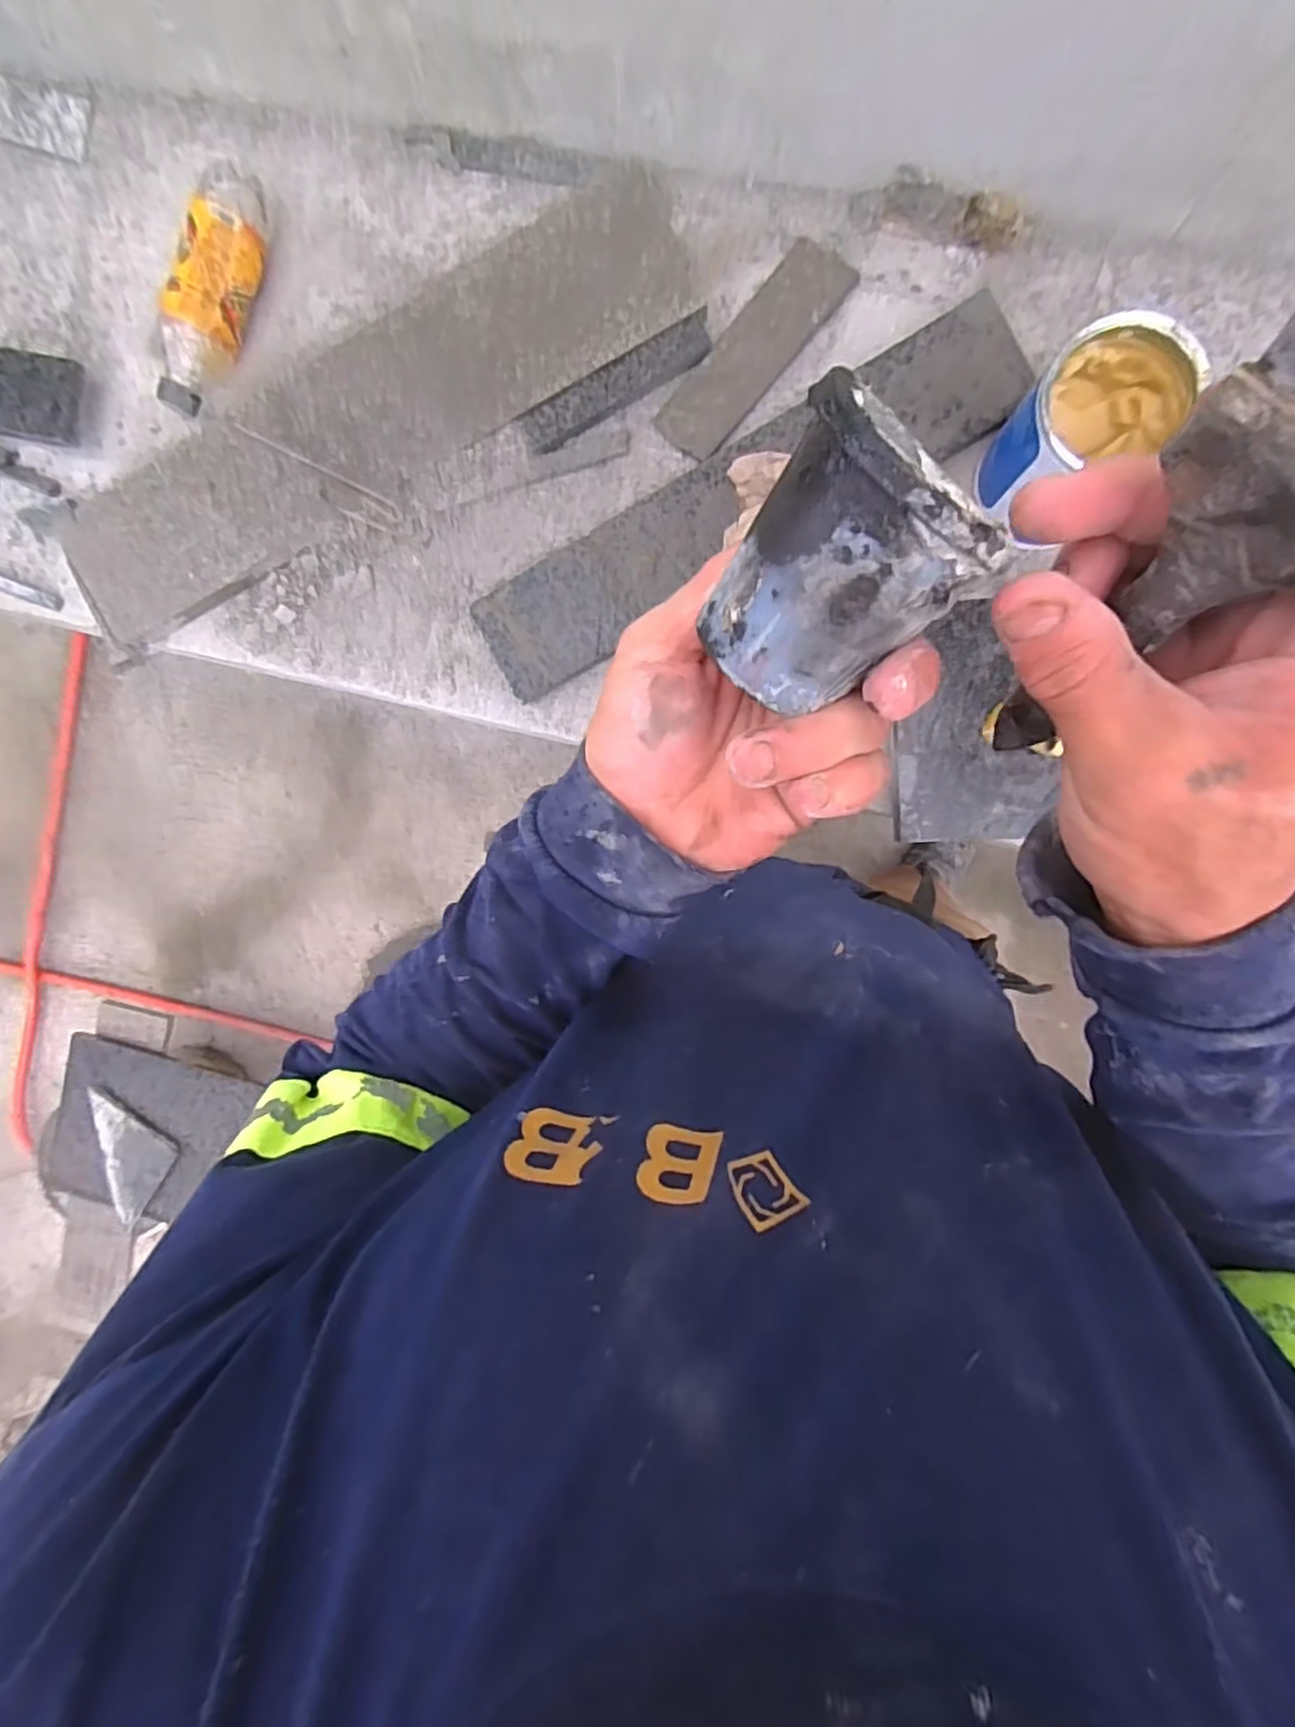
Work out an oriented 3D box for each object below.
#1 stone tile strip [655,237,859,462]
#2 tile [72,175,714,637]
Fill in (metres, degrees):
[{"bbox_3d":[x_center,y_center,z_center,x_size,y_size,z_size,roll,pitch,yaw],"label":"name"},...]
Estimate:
[{"bbox_3d":[0.084,-0.414,0.568,0.056,0.010,0.183,42,97,1],"label":"stone tile strip"},{"bbox_3d":[-0.233,-0.374,0.591,0.581,0.012,0.153,-27,91,6],"label":"tile"}]

